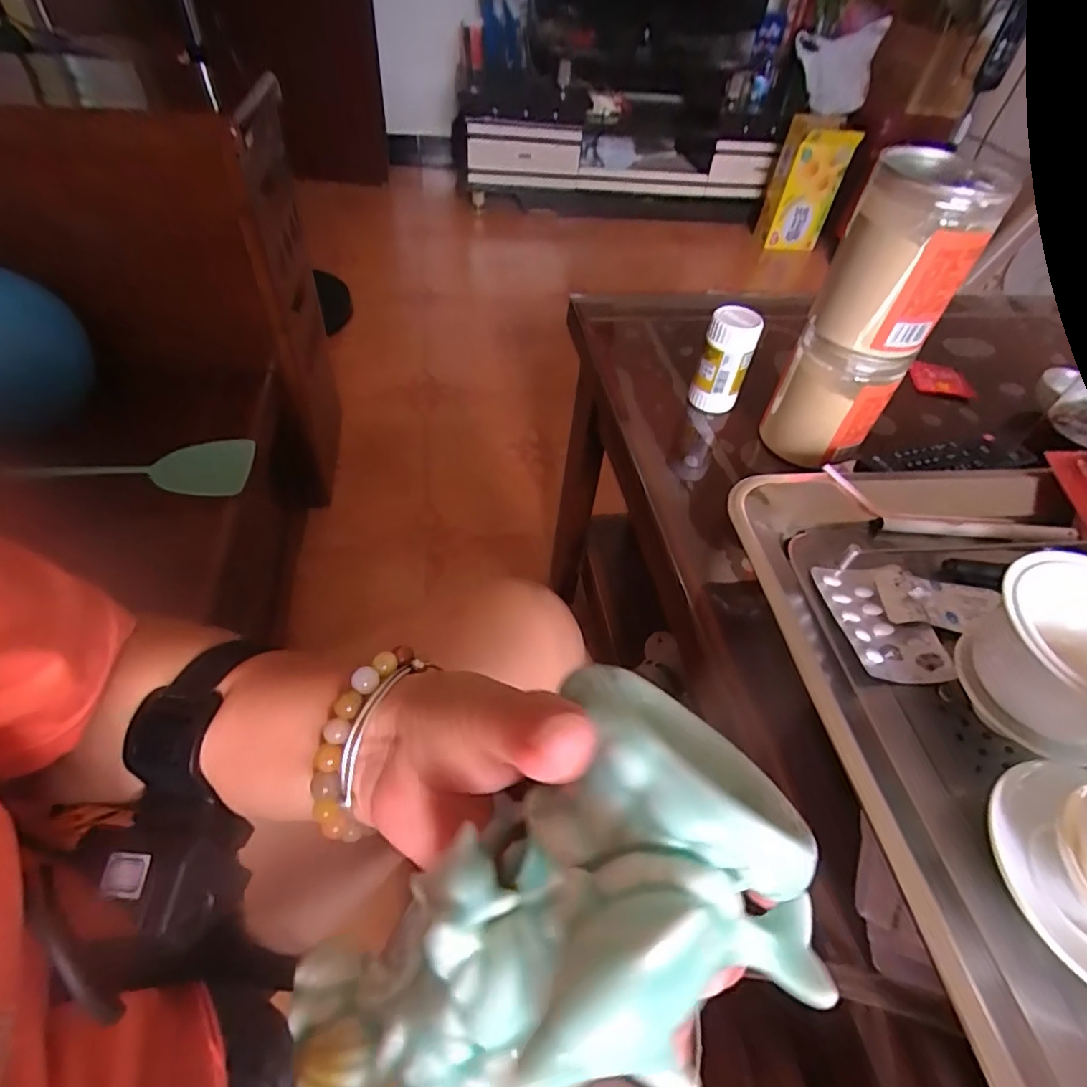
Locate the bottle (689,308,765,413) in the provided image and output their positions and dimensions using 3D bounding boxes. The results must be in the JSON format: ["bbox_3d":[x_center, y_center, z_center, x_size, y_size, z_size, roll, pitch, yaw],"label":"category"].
[{"bbox_3d":[0.165,-0.165,0.524,0.044,0.085,0.039,20,50,11],"label":"bottle"}]

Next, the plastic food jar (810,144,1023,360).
[{"bbox_3d":[0.248,-0.195,0.397,0.078,0.117,0.069,28,52,17],"label":"plastic food jar"}]

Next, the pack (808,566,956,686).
[{"bbox_3d":[0.202,0.046,0.341,0.056,0.010,0.078,1,49,-6],"label":"pack"}]

